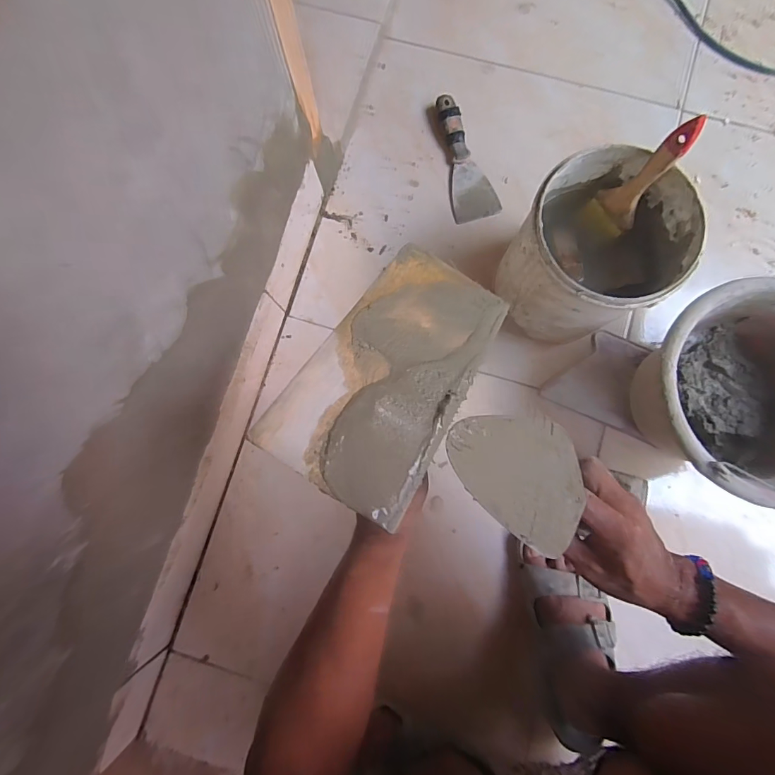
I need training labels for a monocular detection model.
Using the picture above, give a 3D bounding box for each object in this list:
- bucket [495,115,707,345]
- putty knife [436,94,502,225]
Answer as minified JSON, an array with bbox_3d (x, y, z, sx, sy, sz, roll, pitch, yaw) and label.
[{"bbox_3d":[0.247,-0.165,0.510,0.175,0.212,0.174,0,84,2],"label":"bucket"},{"bbox_3d":[0.123,-0.355,0.635,0.067,0.024,0.195,-12,84,1],"label":"putty knife"}]

